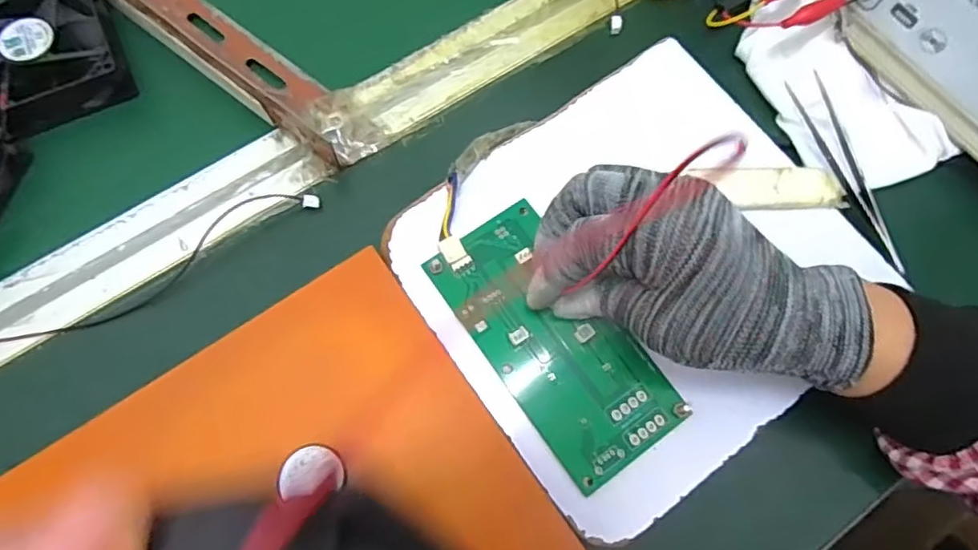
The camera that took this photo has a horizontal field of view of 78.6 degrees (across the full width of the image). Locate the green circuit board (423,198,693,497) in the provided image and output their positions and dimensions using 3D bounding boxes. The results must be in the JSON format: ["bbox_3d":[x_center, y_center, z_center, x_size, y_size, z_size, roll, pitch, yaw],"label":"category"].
[{"bbox_3d":[0.031,0.031,0.290,0.065,0.007,0.133,-37,78,-12],"label":"green circuit board"}]

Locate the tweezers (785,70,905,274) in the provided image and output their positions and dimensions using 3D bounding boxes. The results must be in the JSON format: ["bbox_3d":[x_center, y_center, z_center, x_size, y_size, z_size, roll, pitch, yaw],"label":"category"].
[{"bbox_3d":[0.199,-0.058,0.329,0.017,0.008,0.117,-16,72,-5],"label":"tweezers"}]

